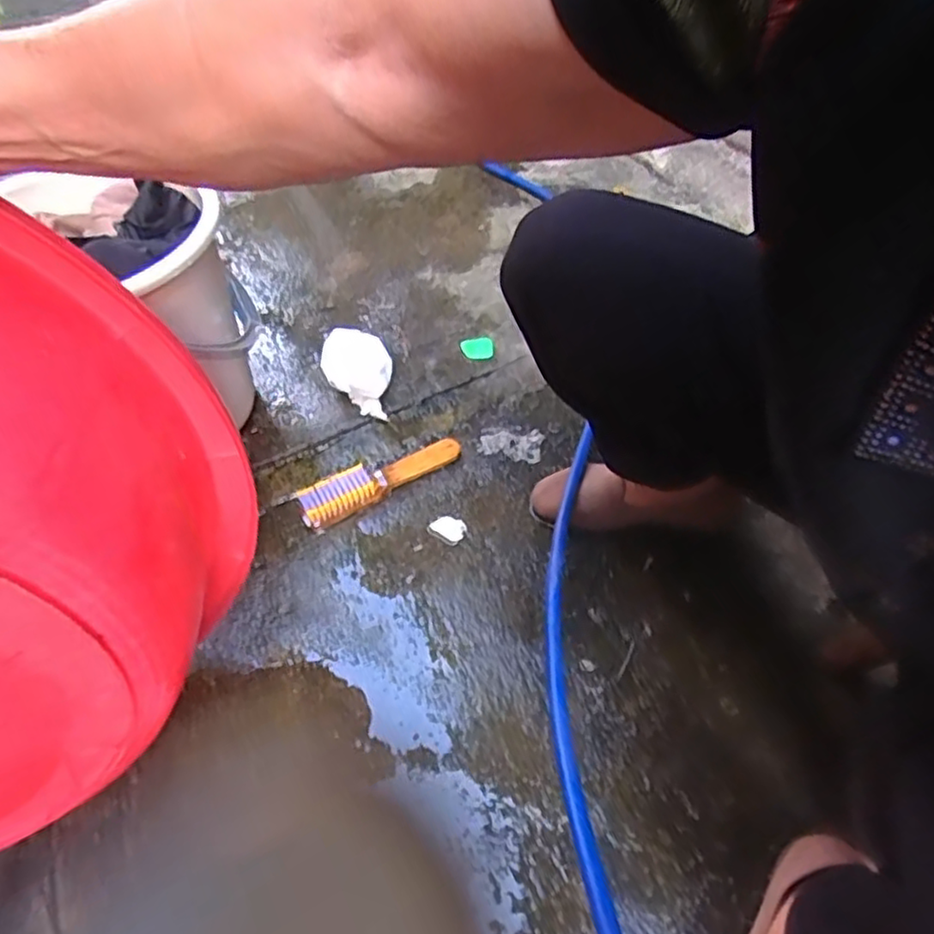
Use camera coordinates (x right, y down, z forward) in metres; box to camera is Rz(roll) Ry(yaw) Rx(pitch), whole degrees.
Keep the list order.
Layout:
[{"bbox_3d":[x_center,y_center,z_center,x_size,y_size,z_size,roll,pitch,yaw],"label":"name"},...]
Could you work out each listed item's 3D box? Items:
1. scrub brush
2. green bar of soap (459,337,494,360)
[{"bbox_3d":[-0.116,0.008,0.890,0.229,0.036,0.057,-30,57,-17],"label":"scrub brush"},{"bbox_3d":[0.016,-0.188,1.044,0.051,0.009,0.046,-13,53,-6],"label":"green bar of soap"}]

